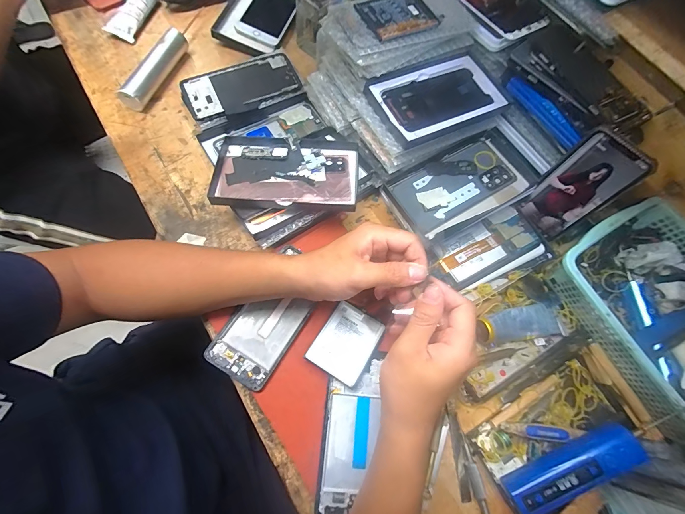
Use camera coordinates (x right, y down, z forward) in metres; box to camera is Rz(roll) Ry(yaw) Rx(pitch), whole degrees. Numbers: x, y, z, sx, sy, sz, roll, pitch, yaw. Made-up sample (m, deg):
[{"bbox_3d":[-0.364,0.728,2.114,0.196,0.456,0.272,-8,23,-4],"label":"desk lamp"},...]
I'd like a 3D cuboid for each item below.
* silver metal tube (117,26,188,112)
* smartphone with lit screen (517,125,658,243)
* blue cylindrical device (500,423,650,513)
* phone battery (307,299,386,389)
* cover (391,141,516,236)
[{"bbox_3d":[-0.287,-0.292,0.481,0.032,0.036,0.156,20,69,2],"label":"silver metal tube"},{"bbox_3d":[0.295,-0.084,0.400,0.073,0.140,0.007,45,53,12],"label":"smartphone with lit screen"},{"bbox_3d":[0.231,0.214,0.318,0.131,0.032,0.030,-31,77,4],"label":"blue cylindrical device"},{"bbox_3d":[0.005,0.097,0.362,0.061,0.004,0.080,31,63,8],"label":"phone battery"},{"bbox_3d":[0.144,-0.093,0.403,0.157,0.004,0.072,-29,75,-15],"label":"cover"}]

